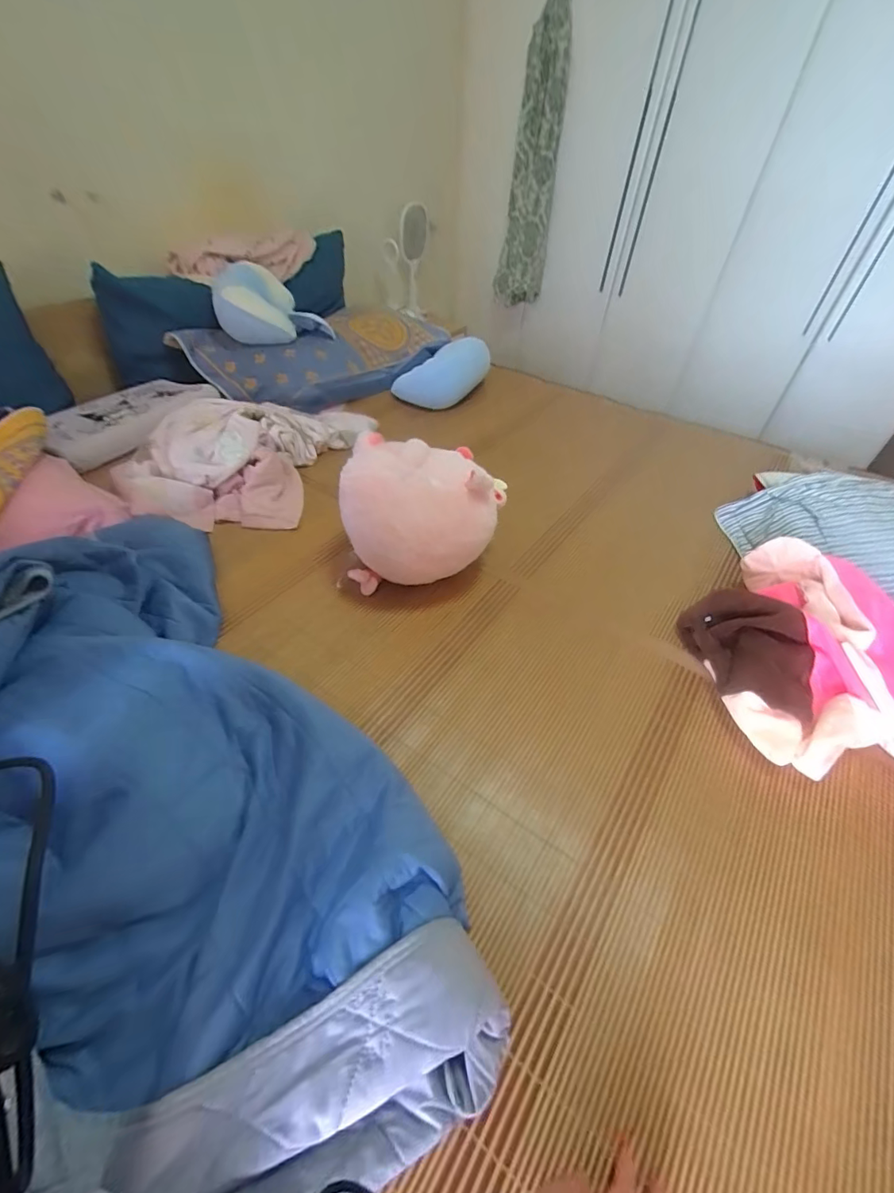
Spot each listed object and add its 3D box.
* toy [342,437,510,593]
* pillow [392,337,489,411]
[{"bbox_3d":[-0.046,-0.133,0.804,0.260,0.207,0.185,2,47,-1],"label":"toy"},{"bbox_3d":[-0.015,-0.684,1.448,0.312,0.106,0.226,-28,52,-1],"label":"pillow"}]

